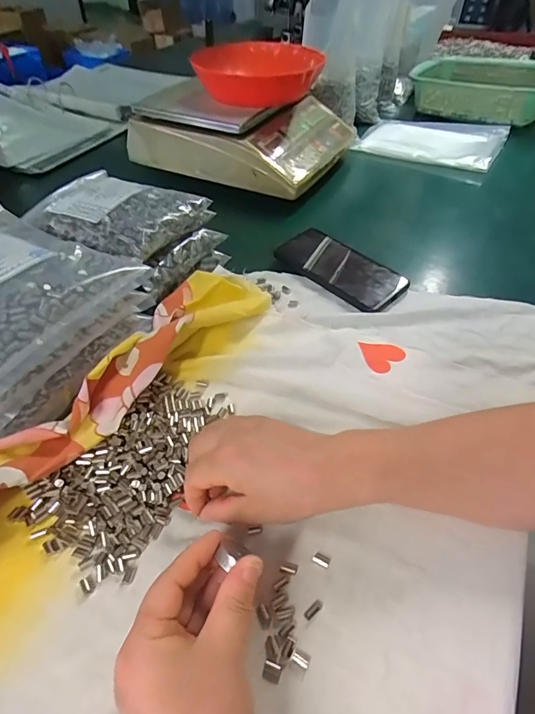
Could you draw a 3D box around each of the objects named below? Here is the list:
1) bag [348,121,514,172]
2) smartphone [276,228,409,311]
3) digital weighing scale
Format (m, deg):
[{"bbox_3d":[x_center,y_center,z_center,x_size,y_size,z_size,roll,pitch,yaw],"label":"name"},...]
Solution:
[{"bbox_3d":[0.316,-0.424,0.821,0.259,0.035,0.185,24,51,20],"label":"bag"},{"bbox_3d":[0.089,-0.113,0.523,0.165,0.016,0.079,35,56,28],"label":"smartphone"},{"bbox_3d":[-0.040,-0.407,0.742,0.309,0.114,0.309,20,50,17],"label":"digital weighing scale"}]

